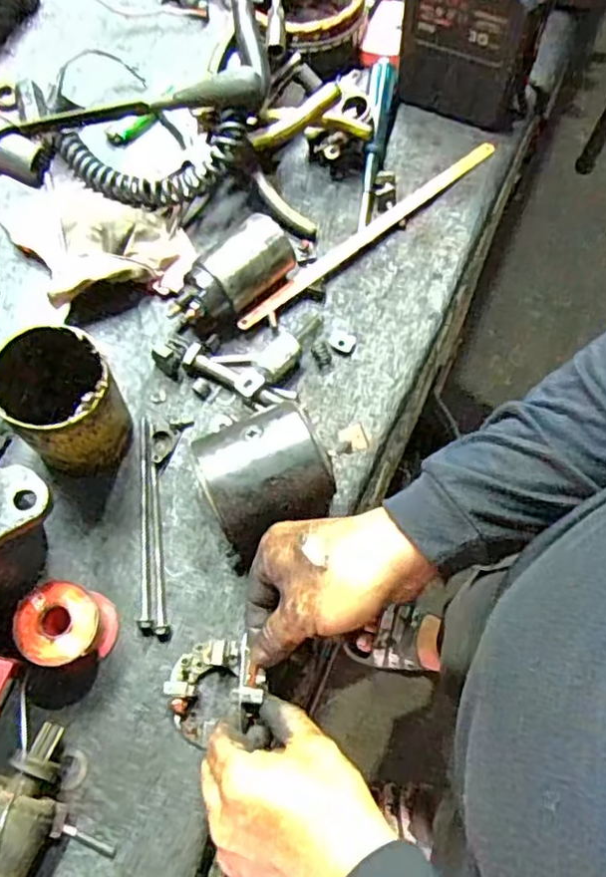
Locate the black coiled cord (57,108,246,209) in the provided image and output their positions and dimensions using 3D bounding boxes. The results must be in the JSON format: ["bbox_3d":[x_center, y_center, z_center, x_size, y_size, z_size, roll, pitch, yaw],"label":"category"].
[{"bbox_3d":[-0.137,-0.242,0.562,0.179,0.040,0.072,1,67,16],"label":"black coiled cord"}]

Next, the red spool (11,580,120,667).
[{"bbox_3d":[-0.161,0.128,0.439,0.052,0.054,0.050,0,68,0],"label":"red spool"}]

